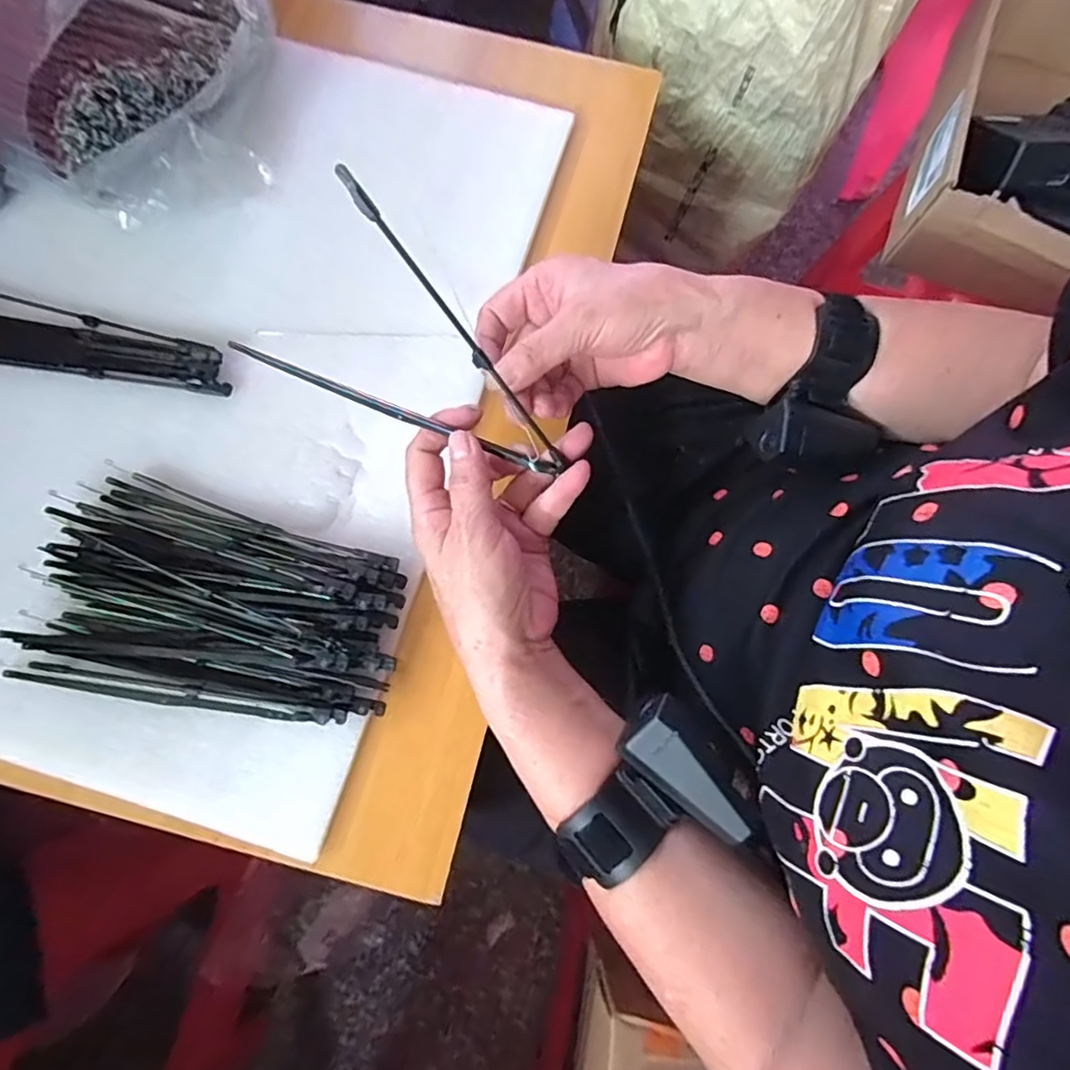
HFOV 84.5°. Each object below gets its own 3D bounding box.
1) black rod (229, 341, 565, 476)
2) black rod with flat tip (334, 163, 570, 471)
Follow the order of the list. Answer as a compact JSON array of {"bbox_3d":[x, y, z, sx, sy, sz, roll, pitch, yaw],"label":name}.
[{"bbox_3d":[-0.075,-0.069,0.326,0.186,0.010,0.006,20,76,-5],"label":"black rod"},{"bbox_3d":[-0.033,-0.094,0.283,0.006,0.005,0.168,-49,124,-12],"label":"black rod with flat tip"}]

